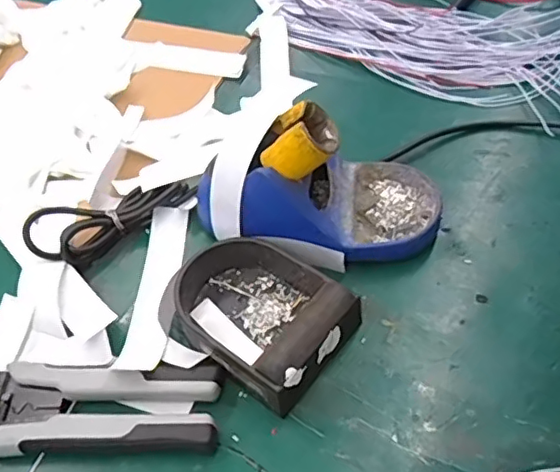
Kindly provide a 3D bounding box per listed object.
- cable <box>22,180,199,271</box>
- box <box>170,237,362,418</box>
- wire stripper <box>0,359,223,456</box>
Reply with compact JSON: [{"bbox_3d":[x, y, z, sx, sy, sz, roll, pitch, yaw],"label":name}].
[{"bbox_3d":[-0.117,-0.017,0.405,0.114,0.030,0.040,-34,57,-19],"label":"cable"},{"bbox_3d":[-0.016,0.043,0.342,0.105,0.037,0.078,30,61,25],"label":"box"},{"bbox_3d":[-0.132,0.098,0.326,0.196,0.022,0.051,-1,52,5],"label":"wire stripper"}]

